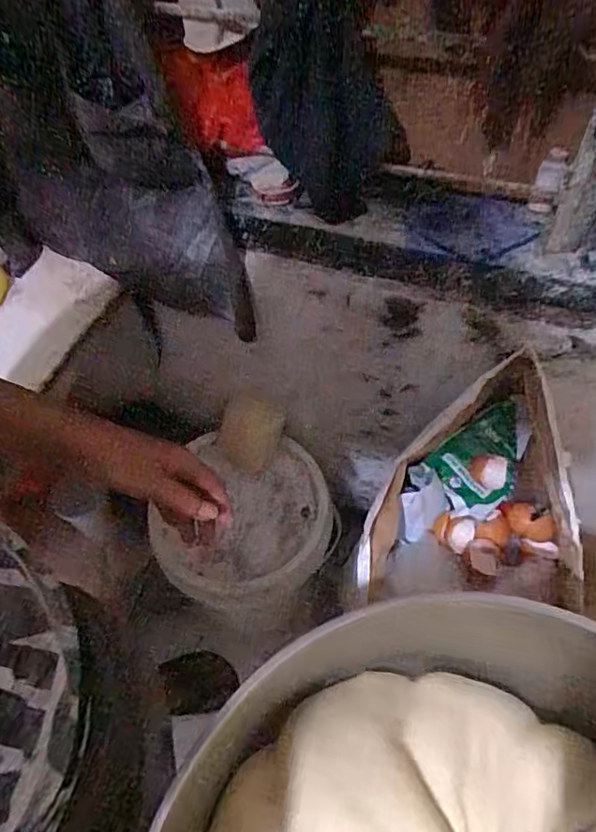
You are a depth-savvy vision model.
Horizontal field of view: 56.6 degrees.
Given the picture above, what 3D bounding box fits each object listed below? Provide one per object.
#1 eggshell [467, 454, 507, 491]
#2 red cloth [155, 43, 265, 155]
[{"bbox_3d":[0.224,0.066,0.655,0.041,0.032,0.033,23,60,16],"label":"eggshell"},{"bbox_3d":[-0.110,-0.385,0.679,0.141,0.101,0.035,19,59,13],"label":"red cloth"}]

